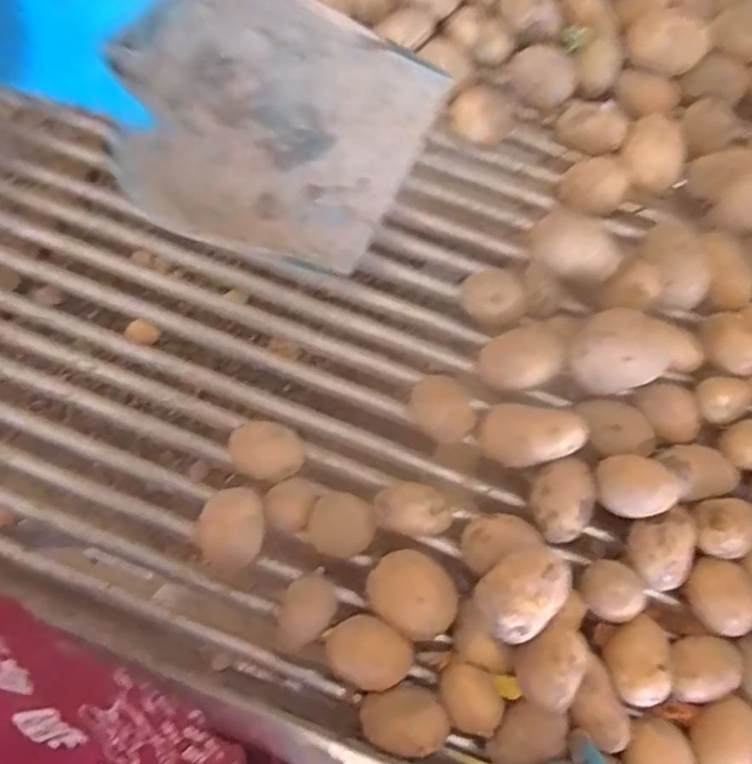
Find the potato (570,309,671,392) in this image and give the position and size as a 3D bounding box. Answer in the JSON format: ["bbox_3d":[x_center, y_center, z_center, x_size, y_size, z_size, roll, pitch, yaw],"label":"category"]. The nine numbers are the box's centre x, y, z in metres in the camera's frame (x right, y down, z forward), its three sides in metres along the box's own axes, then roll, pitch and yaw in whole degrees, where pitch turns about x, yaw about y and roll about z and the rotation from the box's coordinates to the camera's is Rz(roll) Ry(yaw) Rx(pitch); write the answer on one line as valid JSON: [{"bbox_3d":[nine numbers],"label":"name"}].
[{"bbox_3d":[0.218,-0.026,0.567,0.081,0.061,0.067,-18,73,-5],"label":"potato"}]

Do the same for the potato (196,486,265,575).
[{"bbox_3d":[-0.120,0.126,0.535,0.053,0.057,0.067,6,73,2],"label":"potato"}]

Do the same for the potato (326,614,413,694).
[{"bbox_3d":[-0.004,0.217,0.507,0.065,0.055,0.050,28,75,9],"label":"potato"}]

